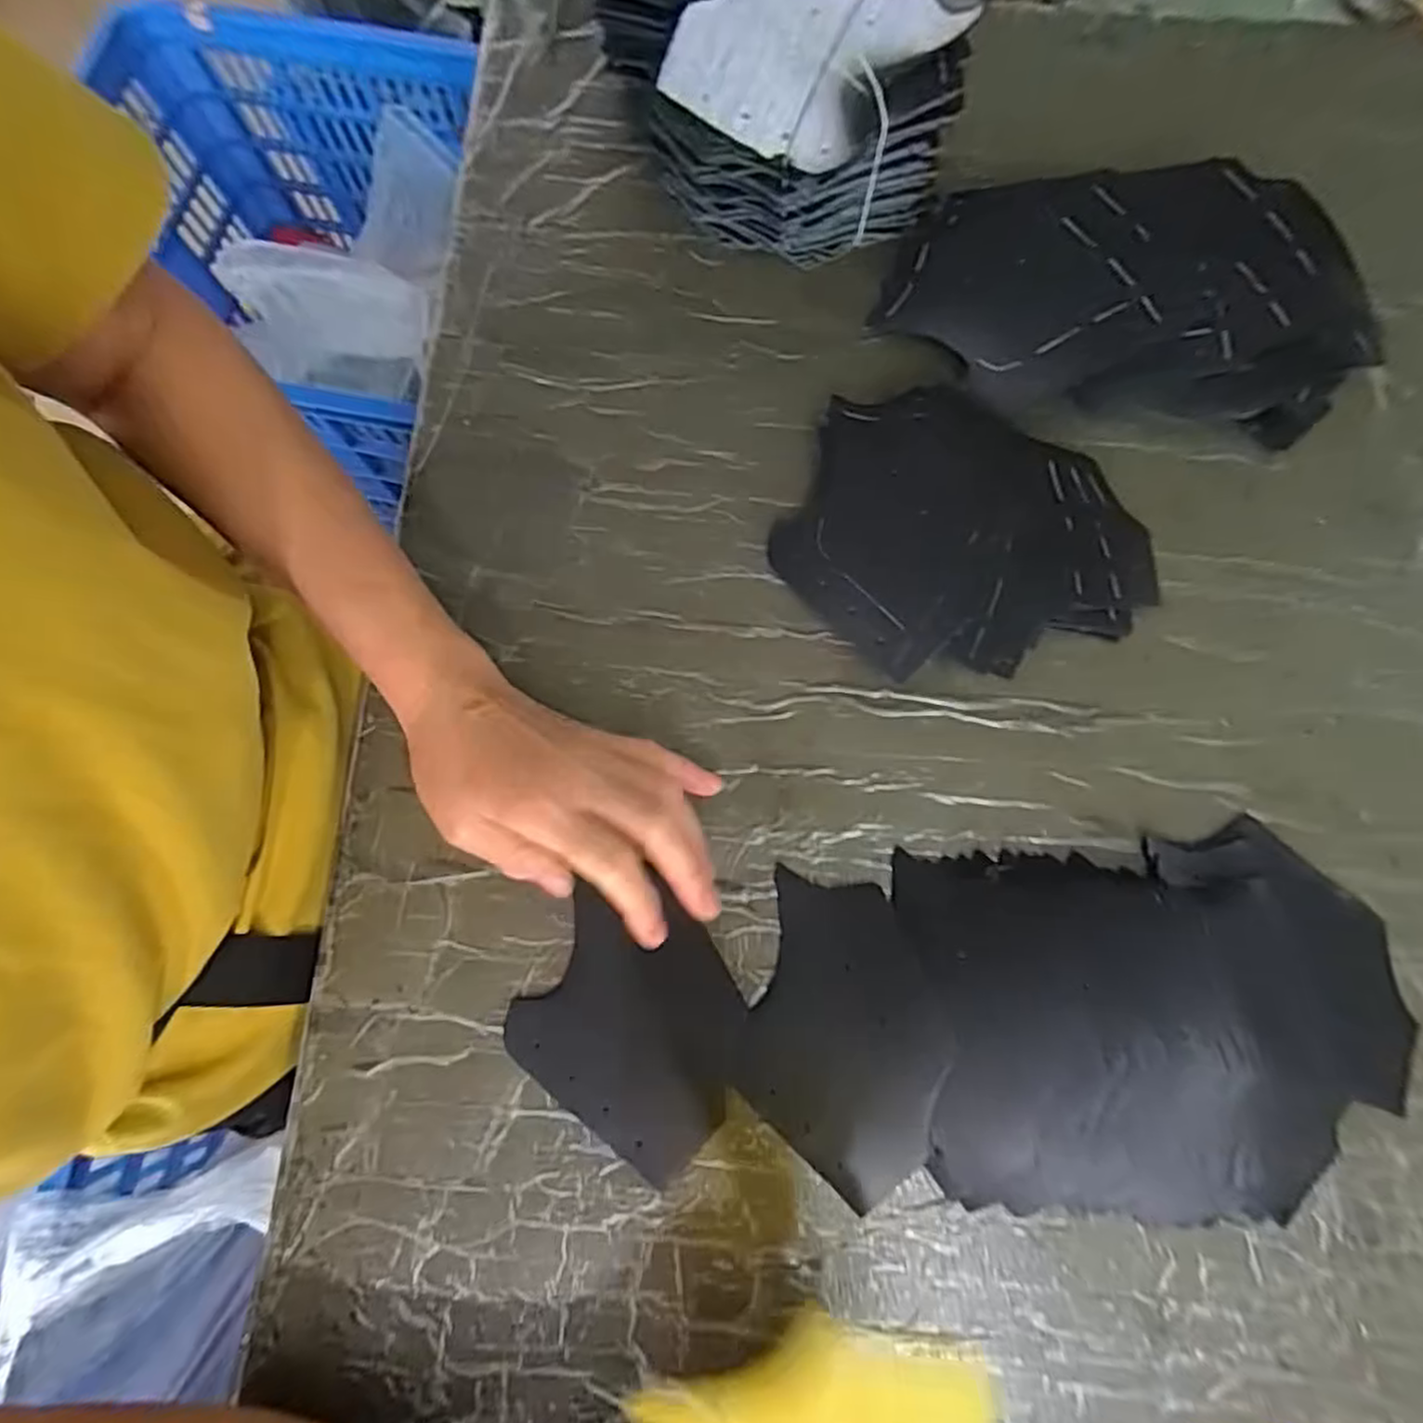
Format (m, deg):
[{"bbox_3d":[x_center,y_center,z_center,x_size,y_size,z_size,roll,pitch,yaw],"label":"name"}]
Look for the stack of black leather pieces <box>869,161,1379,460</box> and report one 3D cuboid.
[{"bbox_3d":[0.225,-0.230,0.390,0.252,0.051,0.136,7,78,1],"label":"stack of black leather pieces"}]

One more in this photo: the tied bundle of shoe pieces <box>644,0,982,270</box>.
[{"bbox_3d":[0.046,-0.308,0.383,0.148,0.092,0.092,19,79,4],"label":"tied bundle of shoe pieces"}]

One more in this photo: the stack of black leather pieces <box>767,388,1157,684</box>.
[{"bbox_3d":[0.134,-0.087,0.371,0.184,0.033,0.151,25,79,5],"label":"stack of black leather pieces"}]

